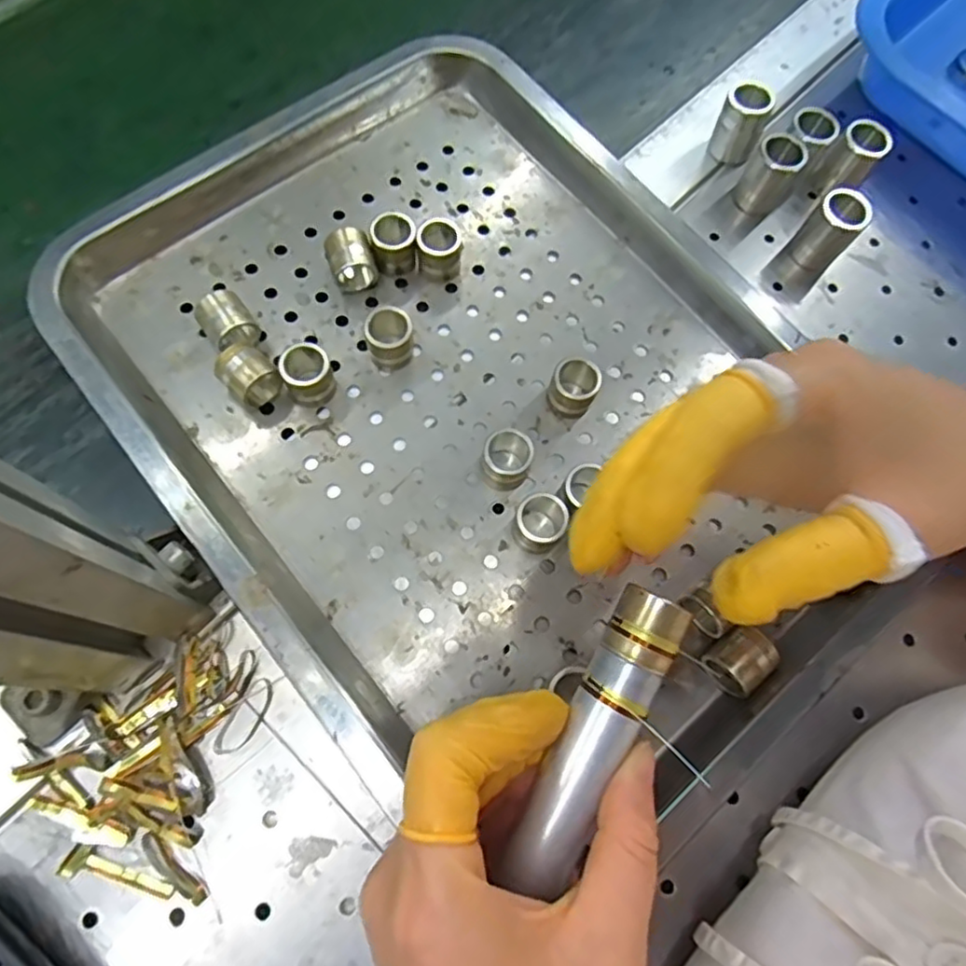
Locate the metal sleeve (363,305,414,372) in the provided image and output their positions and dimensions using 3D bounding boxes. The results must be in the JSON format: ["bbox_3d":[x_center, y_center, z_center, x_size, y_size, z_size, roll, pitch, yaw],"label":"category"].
[{"bbox_3d":[-0.040,-0.062,0.281,0.019,0.023,0.018,-10,71,-7],"label":"metal sleeve"}]

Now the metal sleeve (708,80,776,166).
[{"bbox_3d":[0.130,-0.182,0.333,0.022,0.035,0.019,28,71,6],"label":"metal sleeve"}]

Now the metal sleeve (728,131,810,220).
[{"bbox_3d":[0.140,-0.152,0.323,0.024,0.033,0.021,31,71,7],"label":"metal sleeve"}]

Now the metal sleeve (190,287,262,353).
[{"bbox_3d":[-0.109,-0.068,0.282,0.020,0.016,0.023,-36,76,-15],"label":"metal sleeve"}]

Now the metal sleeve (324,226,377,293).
[{"bbox_3d":[-0.059,-0.099,0.294,0.019,0.018,0.022,-18,72,-10],"label":"metal sleeve"}]

